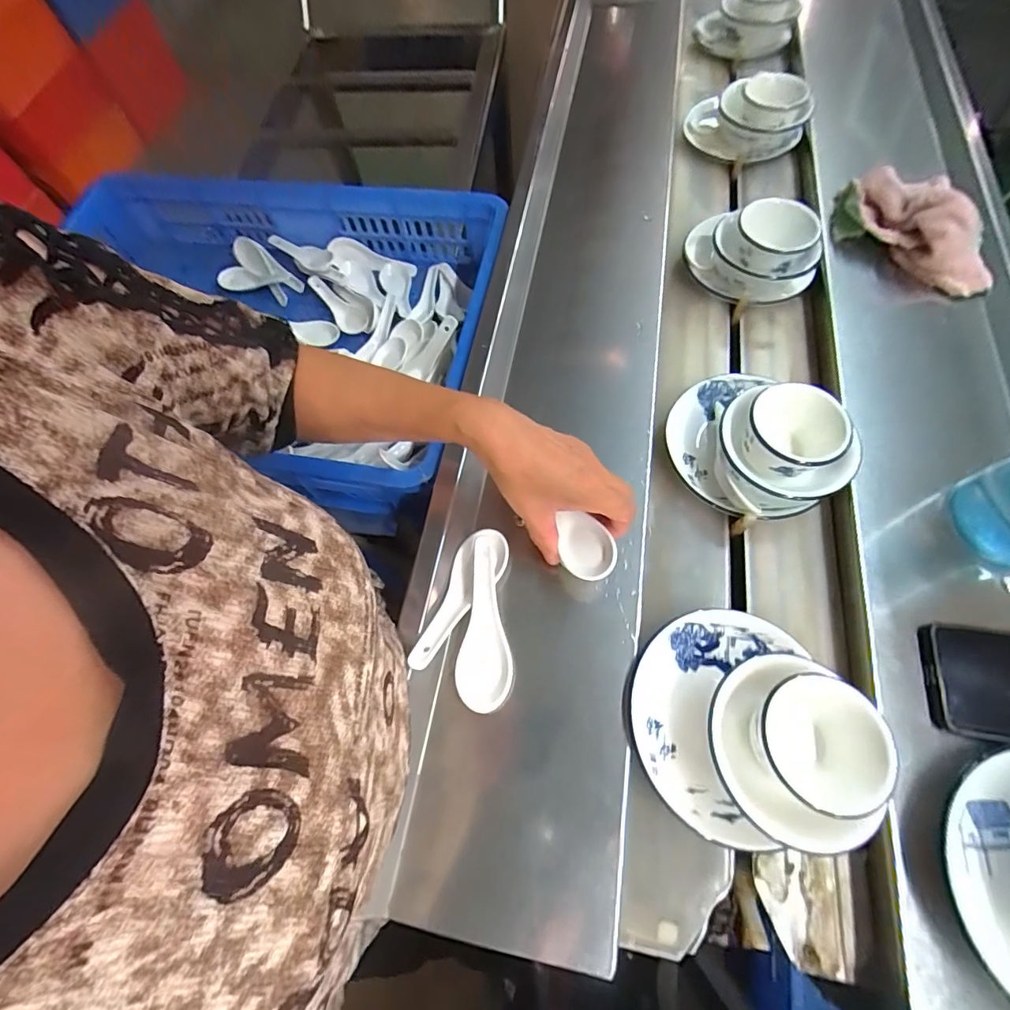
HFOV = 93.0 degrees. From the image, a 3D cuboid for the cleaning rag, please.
[{"bbox_3d":[0.430,-0.288,0.502,0.088,0.070,0.170,-24,66,-6],"label":"cleaning rag"}]

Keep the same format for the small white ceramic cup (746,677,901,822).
[{"bbox_3d":[0.205,0.161,0.322,0.073,0.055,0.087,-8,65,-1],"label":"small white ceramic cup"}]

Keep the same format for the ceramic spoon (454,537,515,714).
[{"bbox_3d":[-0.016,0.090,0.371,0.042,0.022,0.124,-1,65,2],"label":"ceramic spoon"}]

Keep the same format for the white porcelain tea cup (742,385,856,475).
[{"bbox_3d":[0.249,-0.059,0.419,0.076,0.052,0.075,-1,65,2],"label":"white porcelain tea cup"}]

